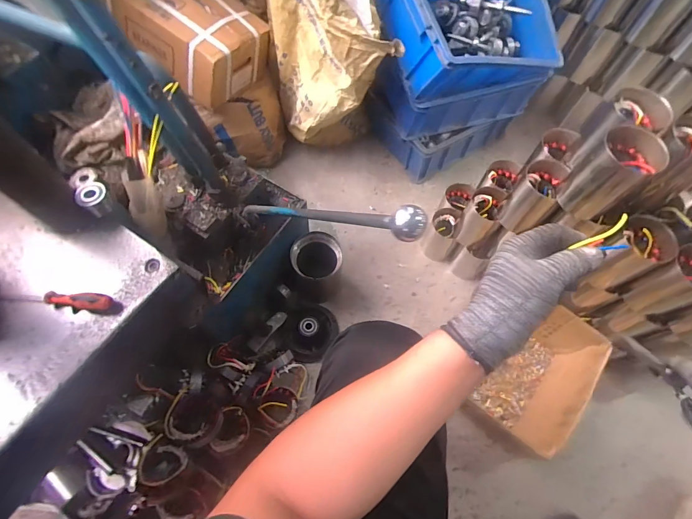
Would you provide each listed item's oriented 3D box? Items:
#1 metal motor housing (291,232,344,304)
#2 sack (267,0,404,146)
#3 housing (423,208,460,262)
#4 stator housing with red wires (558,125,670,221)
[{"bbox_3d":[-0.073,0.026,0.896,0.125,0.177,0.121,1,65,-2],"label":"metal motor housing"},{"bbox_3d":[-0.053,-0.498,0.914,0.235,0.542,0.377,-10,66,-6],"label":"sack"},{"bbox_3d":[0.258,-0.062,0.985,0.084,0.138,0.092,22,66,8],"label":"housing"},{"bbox_3d":[0.435,-0.140,0.612,0.099,0.131,0.088,-38,72,-17],"label":"stator housing with red wires"}]

